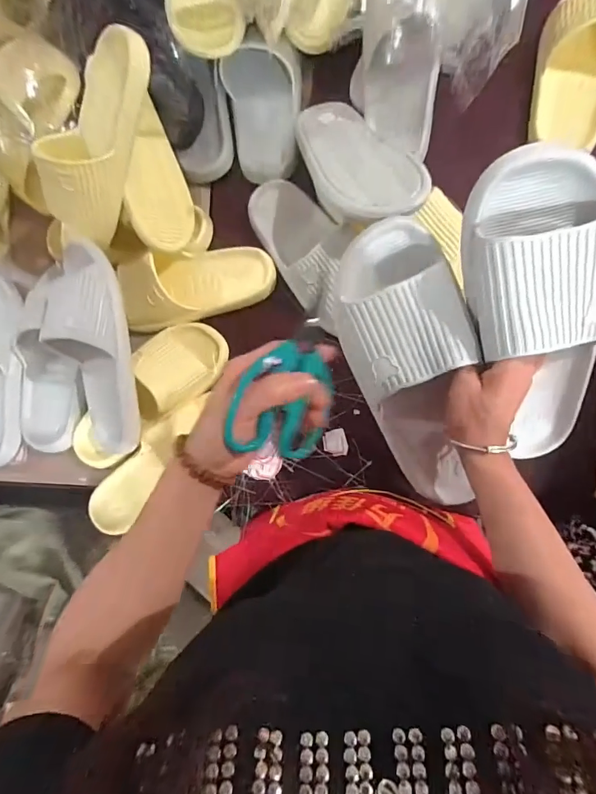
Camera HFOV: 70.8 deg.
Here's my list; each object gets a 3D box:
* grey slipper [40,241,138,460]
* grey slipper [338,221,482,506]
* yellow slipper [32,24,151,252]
[{"bbox_3d":[-0.255,-0.057,0.528,0.092,0.063,0.260,-6,103,6],"label":"grey slipper"},{"bbox_3d":[0.105,-0.014,0.389,0.106,0.070,0.276,-13,105,5],"label":"grey slipper"},{"bbox_3d":[-0.241,-0.300,0.484,0.086,0.075,0.217,28,105,10],"label":"yellow slipper"}]

